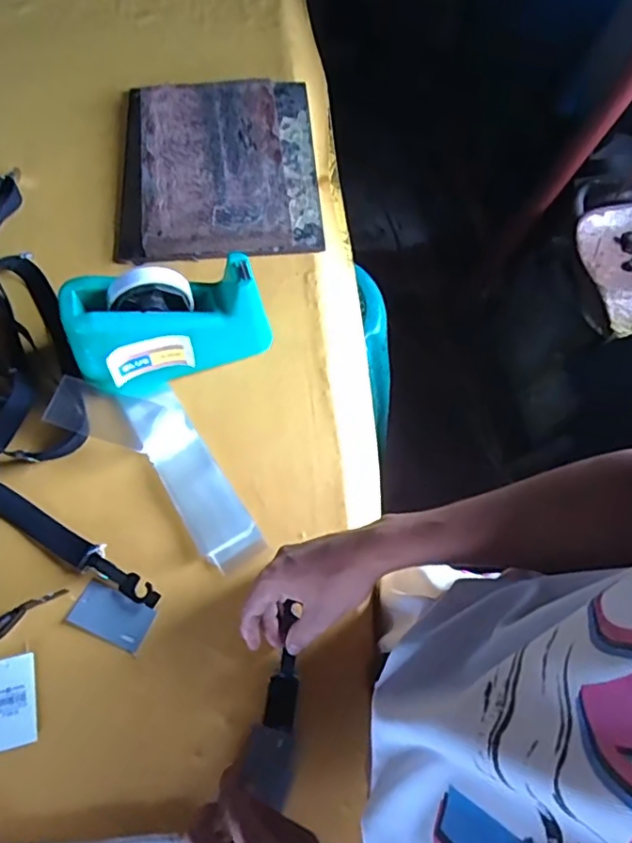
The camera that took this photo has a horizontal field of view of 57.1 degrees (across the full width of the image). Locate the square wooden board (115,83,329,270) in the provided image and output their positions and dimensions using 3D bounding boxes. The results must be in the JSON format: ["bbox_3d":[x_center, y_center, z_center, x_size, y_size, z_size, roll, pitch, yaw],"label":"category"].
[{"bbox_3d":[-0.128,-0.336,0.756,0.247,0.030,0.288,-4,65,-4],"label":"square wooden board"}]

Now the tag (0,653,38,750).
[{"bbox_3d":[-0.265,0.243,0.505,0.039,0.004,0.072,-13,66,-8],"label":"tag"}]

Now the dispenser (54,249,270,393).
[{"bbox_3d":[-0.151,-0.098,0.604,0.200,0.106,0.082,-12,66,-7],"label":"dispenser"}]

